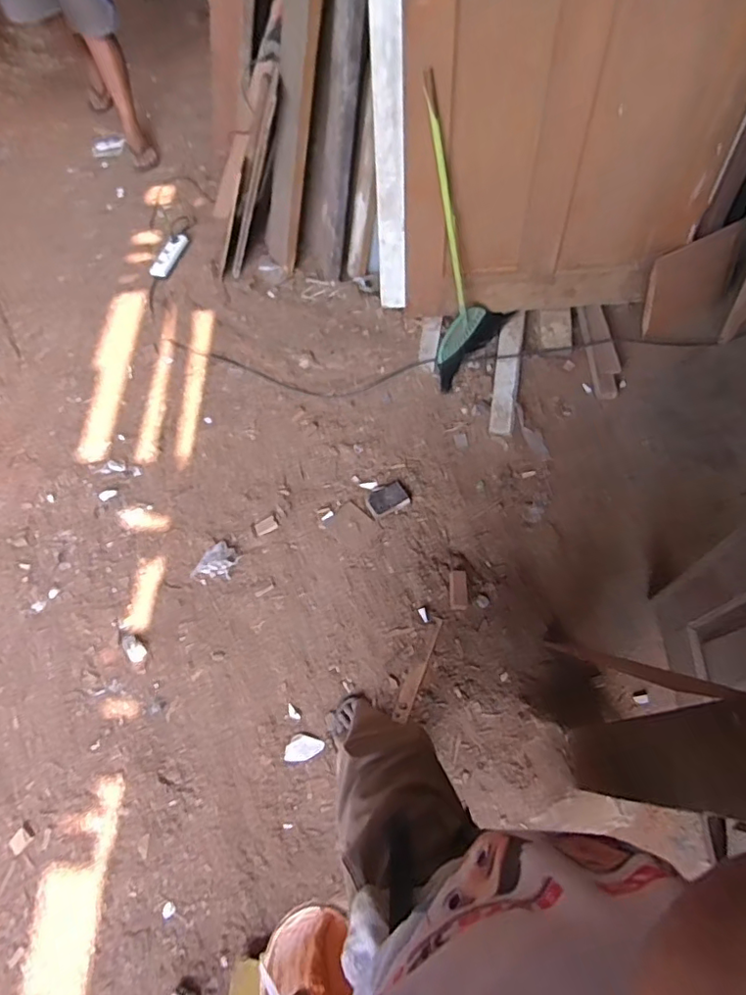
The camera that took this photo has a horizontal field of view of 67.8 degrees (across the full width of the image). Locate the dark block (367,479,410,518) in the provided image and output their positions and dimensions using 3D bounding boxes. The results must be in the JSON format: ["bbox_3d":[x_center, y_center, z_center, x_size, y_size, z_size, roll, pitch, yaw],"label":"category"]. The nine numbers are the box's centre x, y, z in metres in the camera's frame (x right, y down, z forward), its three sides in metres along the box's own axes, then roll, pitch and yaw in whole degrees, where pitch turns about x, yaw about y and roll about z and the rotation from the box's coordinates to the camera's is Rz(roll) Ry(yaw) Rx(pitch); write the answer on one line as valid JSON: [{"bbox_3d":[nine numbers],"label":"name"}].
[{"bbox_3d":[0.044,0.001,1.550,0.116,0.034,0.081,-28,67,-9],"label":"dark block"}]

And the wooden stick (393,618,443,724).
[{"bbox_3d":[0.111,0.419,1.364,0.037,0.014,0.261,19,68,12],"label":"wooden stick"}]

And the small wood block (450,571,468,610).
[{"bbox_3d":[0.222,0.241,1.439,0.044,0.015,0.103,1,65,4],"label":"small wood block"}]

